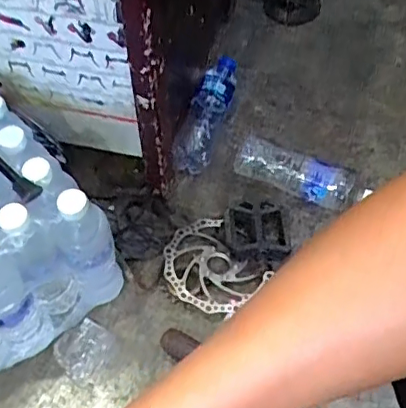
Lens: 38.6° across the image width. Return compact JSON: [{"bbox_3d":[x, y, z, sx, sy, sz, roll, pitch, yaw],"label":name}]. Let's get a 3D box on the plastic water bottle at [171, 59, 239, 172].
[{"bbox_3d":[0.010,-0.149,0.932,0.059,0.056,0.224,14,59,9],"label":"plastic water bottle"}]

